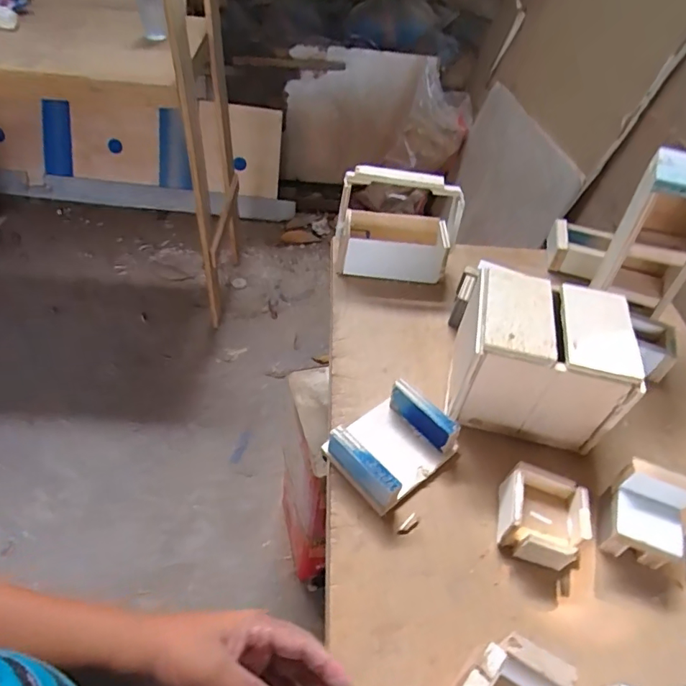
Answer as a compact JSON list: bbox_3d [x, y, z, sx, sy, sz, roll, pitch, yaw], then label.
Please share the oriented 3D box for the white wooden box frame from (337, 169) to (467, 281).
[{"bbox_3d":[0.080,-0.177,0.725,0.168,0.163,0.087,5,46,-1],"label":"white wooden box frame"}]

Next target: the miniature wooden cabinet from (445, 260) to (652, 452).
[{"bbox_3d":[0.216,0.023,0.557,0.154,0.146,0.129,12,46,7],"label":"miniature wooden cabinet"}]

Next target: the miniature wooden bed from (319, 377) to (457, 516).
[{"bbox_3d":[0.050,0.108,0.523,0.117,0.051,0.097,-33,57,-31],"label":"miniature wooden bed"}]

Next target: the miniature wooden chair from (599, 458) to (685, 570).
[{"bbox_3d":[0.290,0.167,0.476,0.063,0.076,0.066,20,48,13],"label":"miniature wooden chair"}]

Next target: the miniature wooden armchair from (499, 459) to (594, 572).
[{"bbox_3d":[0.192,0.168,0.482,0.078,0.048,0.075,15,47,9],"label":"miniature wooden armchair"}]

